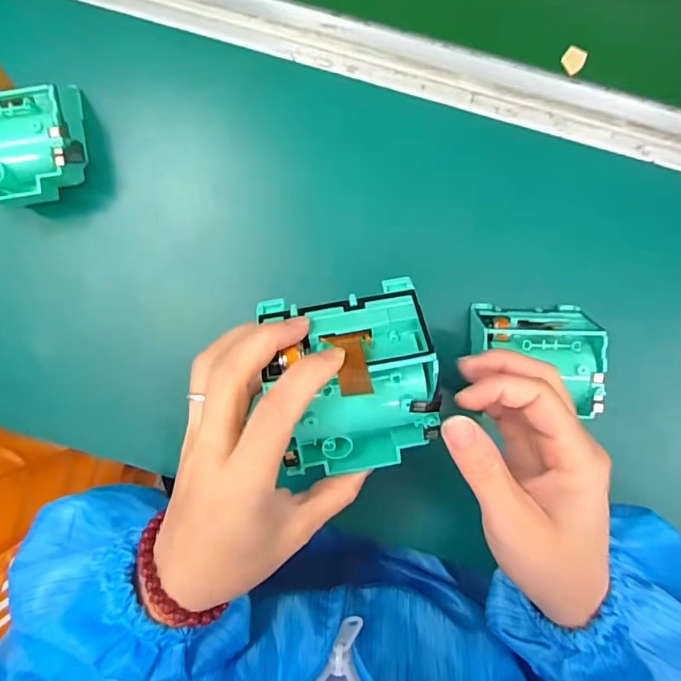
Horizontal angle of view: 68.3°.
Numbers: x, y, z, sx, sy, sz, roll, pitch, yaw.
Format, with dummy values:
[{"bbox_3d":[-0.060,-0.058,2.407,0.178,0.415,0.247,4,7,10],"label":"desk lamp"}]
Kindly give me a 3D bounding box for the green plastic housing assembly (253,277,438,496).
[{"bbox_3d":[0.006,0.020,0.225,0.072,0.041,0.084,-10,93,0],"label":"green plastic housing assembly"}]

